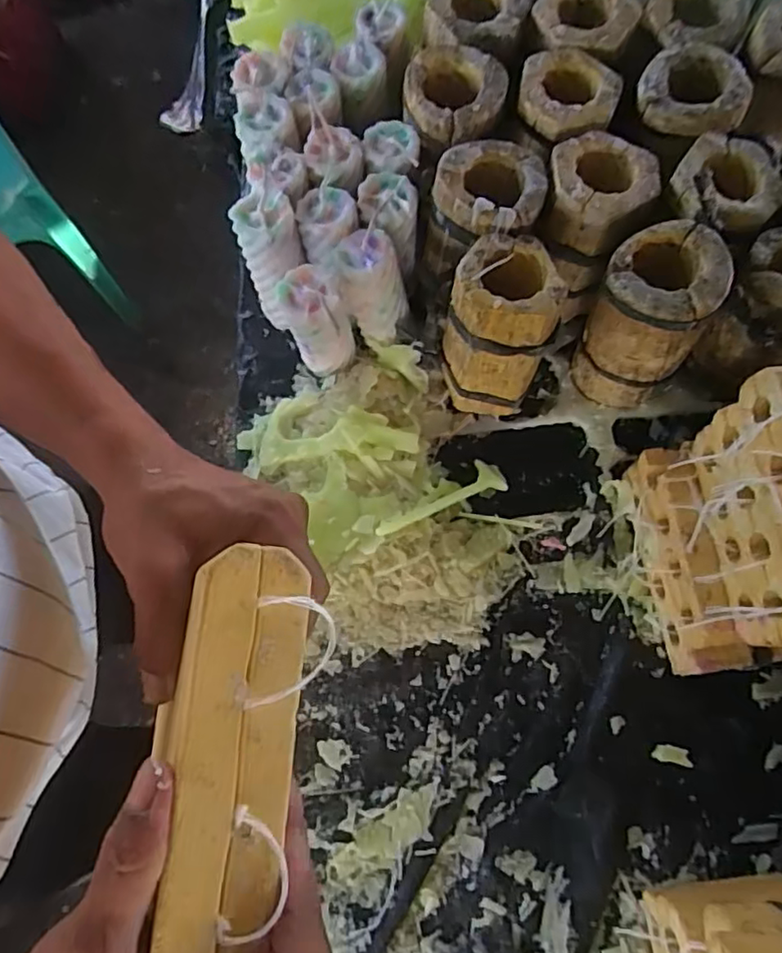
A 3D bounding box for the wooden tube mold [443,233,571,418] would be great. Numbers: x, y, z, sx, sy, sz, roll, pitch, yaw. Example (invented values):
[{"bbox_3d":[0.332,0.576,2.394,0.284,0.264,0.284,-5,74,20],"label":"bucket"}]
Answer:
[{"bbox_3d":[0.094,-0.131,0.564,0.088,0.148,0.093,13,72,4],"label":"wooden tube mold"}]

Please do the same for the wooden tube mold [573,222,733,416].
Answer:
[{"bbox_3d":[0.221,-0.140,0.561,0.092,0.157,0.090,25,73,7],"label":"wooden tube mold"}]

